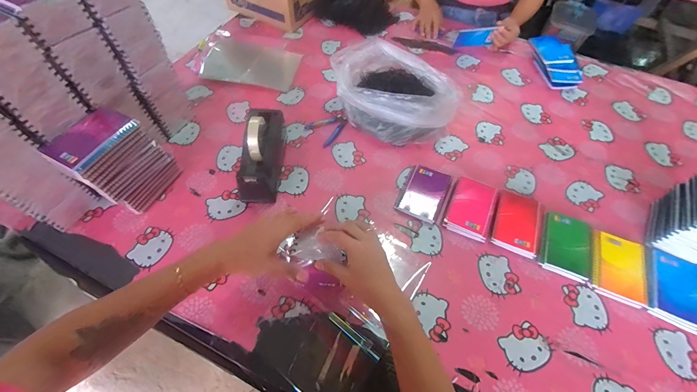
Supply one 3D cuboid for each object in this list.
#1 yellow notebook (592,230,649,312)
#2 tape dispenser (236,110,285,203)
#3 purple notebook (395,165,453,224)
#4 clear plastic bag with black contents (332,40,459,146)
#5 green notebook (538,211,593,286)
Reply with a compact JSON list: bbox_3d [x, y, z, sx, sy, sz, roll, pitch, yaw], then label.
[{"bbox_3d":[0.535,0.142,0.616,0.094,0.018,0.140,22,58,11],"label":"yellow notebook"},{"bbox_3d":[-0.187,-0.091,0.676,0.066,0.127,0.204,4,57,0],"label":"tape dispenser"},{"bbox_3d":[0.173,-0.008,0.701,0.092,0.018,0.129,25,59,13],"label":"purple notebook"},{"bbox_3d":[0.114,-0.266,0.800,0.241,0.134,0.314,-36,66,-22],"label":"clear plastic bag with black contents"},{"bbox_3d":[0.450,0.100,0.641,0.100,0.024,0.136,22,59,12],"label":"green notebook"}]

